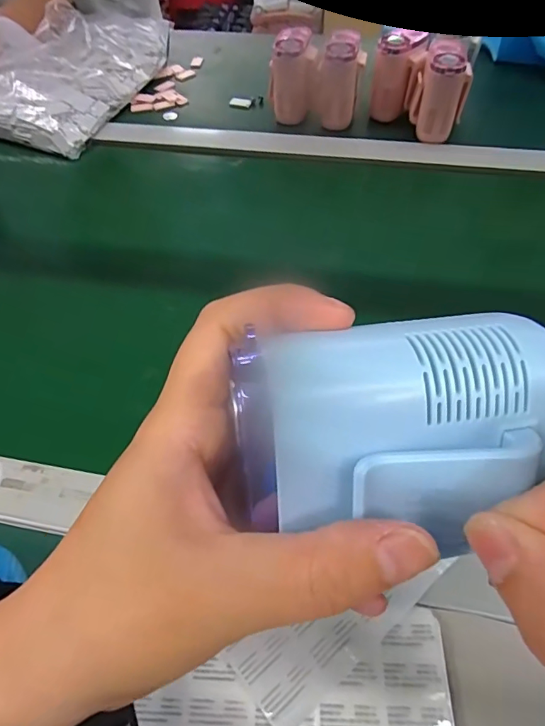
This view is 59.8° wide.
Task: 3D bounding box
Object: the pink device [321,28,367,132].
[{"bbox_3d":[0.082,-0.320,0.553,0.050,0.093,0.067,10,54,10],"label":"pink device"}]

